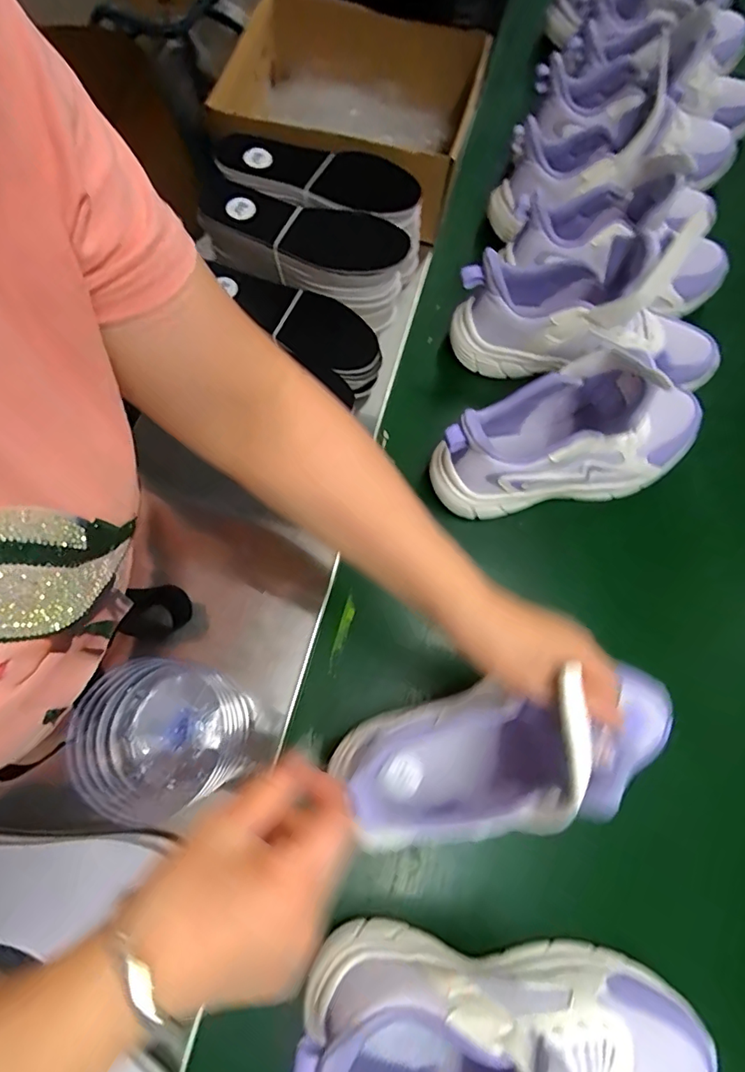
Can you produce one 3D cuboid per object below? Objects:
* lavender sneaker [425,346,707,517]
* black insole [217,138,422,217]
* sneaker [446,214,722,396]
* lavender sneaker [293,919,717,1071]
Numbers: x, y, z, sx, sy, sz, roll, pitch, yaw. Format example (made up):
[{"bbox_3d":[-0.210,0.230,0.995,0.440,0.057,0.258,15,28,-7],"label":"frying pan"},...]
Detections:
[{"bbox_3d":[0.191,-0.097,0.458,0.261,0.119,0.098,-9,73,-4],"label":"lavender sneaker"},{"bbox_3d":[-0.052,-0.366,0.501,0.198,0.020,0.072,22,73,5],"label":"black insole"},{"bbox_3d":[0.225,-0.221,0.498,0.277,0.126,0.089,14,73,3],"label":"sneaker"},{"bbox_3d":[0.090,0.333,0.302,0.265,0.143,0.088,7,72,1],"label":"lavender sneaker"}]

